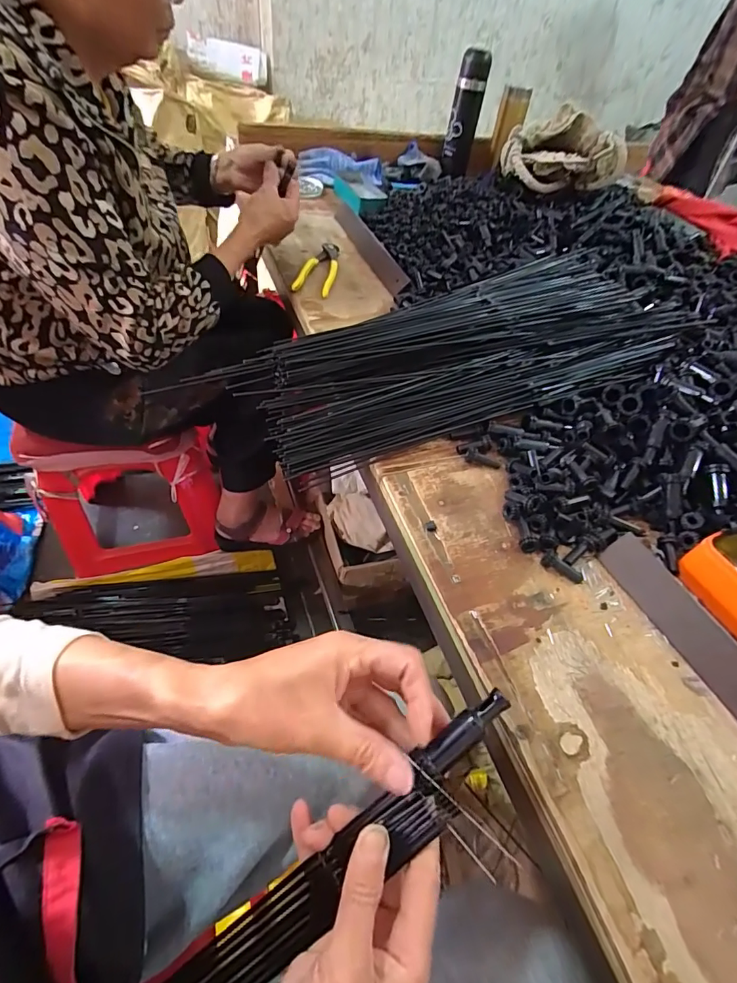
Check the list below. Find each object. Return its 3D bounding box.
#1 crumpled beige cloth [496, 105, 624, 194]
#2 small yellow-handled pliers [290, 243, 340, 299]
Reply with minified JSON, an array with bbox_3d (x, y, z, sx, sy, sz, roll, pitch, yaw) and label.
[{"bbox_3d":[0.414,-0.715,0.956,0.232,0.113,0.108,6,51,-3],"label":"crumpled beige cloth"},{"bbox_3d":[-0.083,-0.373,0.752,0.059,0.012,0.165,10,51,0],"label":"small yellow-handled pliers"}]

